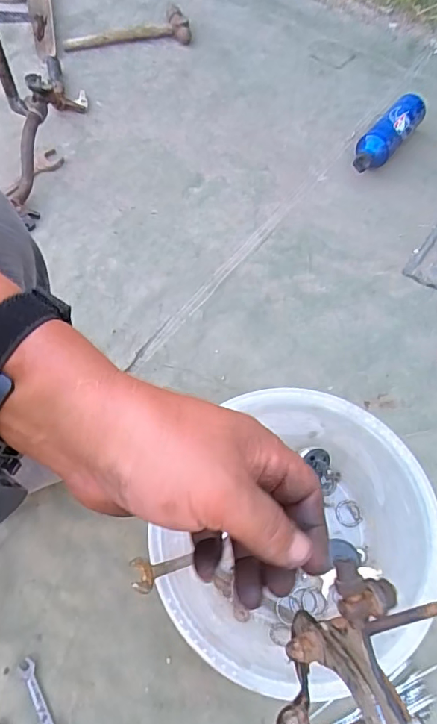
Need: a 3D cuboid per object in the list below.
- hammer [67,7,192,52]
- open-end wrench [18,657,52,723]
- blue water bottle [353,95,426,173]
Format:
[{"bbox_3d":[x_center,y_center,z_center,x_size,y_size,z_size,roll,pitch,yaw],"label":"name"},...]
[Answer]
[{"bbox_3d":[-0.220,-0.792,1.148,0.299,0.053,0.069,-9,63,-5],"label":"hammer"},{"bbox_3d":[-0.204,0.405,0.563,0.020,0.006,0.115,-30,67,-15],"label":"open-end wrench"},{"bbox_3d":[0.335,-0.444,0.943,0.057,0.070,0.205,37,66,17],"label":"blue water bottle"}]

